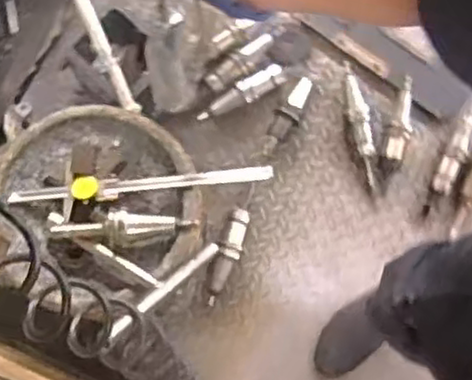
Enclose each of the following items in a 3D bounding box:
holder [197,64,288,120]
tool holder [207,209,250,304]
[{"bbox_3d":[0.014,-0.188,1.412,0.189,0.057,0.045,-31,79,-8],"label":"holder"},{"bbox_3d":[-0.016,0.130,1.343,0.048,0.042,0.184,17,77,3],"label":"tool holder"}]

